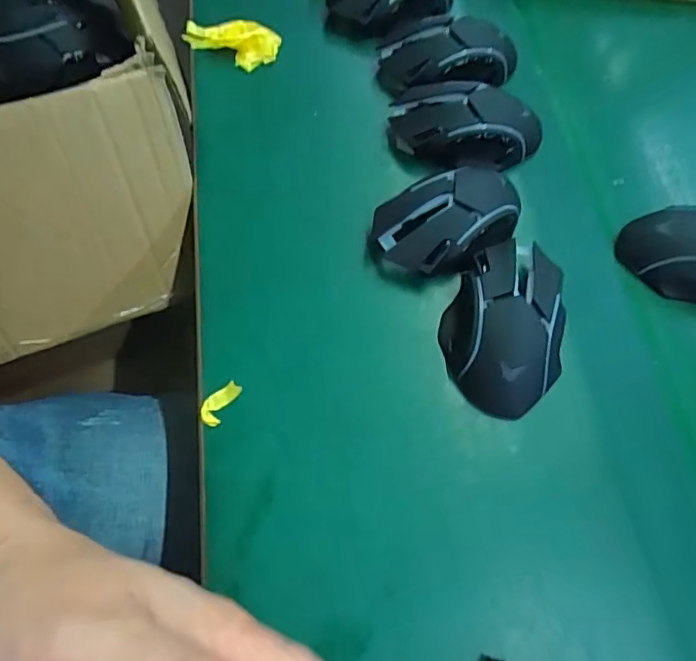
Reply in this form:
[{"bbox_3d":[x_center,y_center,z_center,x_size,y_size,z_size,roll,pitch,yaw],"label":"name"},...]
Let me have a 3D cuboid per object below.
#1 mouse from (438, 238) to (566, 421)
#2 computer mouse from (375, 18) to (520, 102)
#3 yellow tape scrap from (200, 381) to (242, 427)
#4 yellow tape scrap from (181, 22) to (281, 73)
[{"bbox_3d":[0.102,-0.006,0.352,0.074,0.038,0.115,9,65,-2],"label":"mouse"},{"bbox_3d":[0.085,-0.225,0.444,0.117,0.032,0.058,-9,67,-10],"label":"computer mouse"},{"bbox_3d":[-0.080,0.045,0.337,0.015,0.005,0.029,31,66,8],"label":"yellow tape scrap"},{"bbox_3d":[-0.098,-0.241,0.456,0.077,0.026,0.030,10,65,-1],"label":"yellow tape scrap"}]

